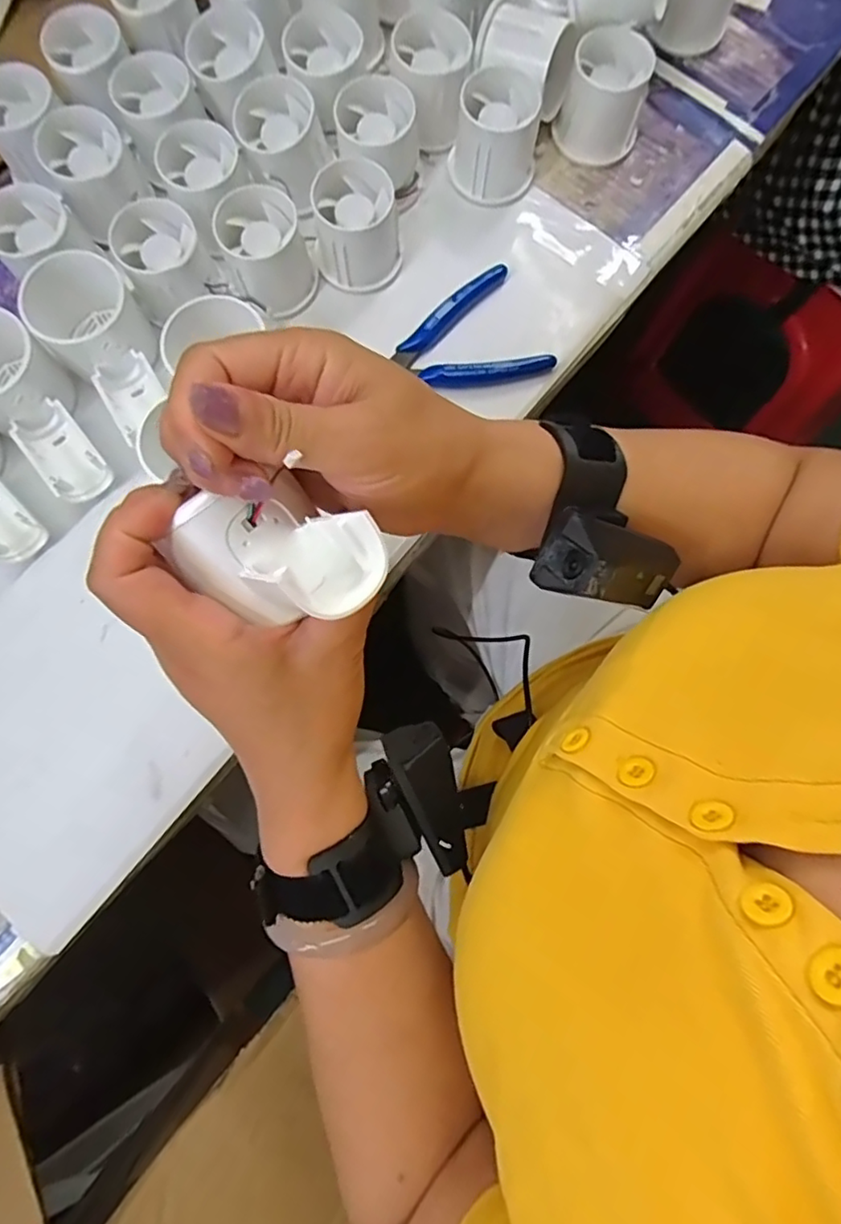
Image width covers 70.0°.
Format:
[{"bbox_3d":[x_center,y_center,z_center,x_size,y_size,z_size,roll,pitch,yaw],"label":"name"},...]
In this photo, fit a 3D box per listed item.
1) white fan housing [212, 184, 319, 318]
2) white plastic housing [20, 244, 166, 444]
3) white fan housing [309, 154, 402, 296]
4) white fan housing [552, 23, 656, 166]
[{"bbox_3d":[-0.096,-0.228,0.380,0.050,0.045,0.057,-24,81,-5],"label":"white fan housing"},{"bbox_3d":[-0.193,-0.167,0.370,0.061,0.053,0.100,-39,82,-7],"label":"white plastic housing"},{"bbox_3d":[-0.042,-0.247,0.384,0.053,0.049,0.051,0,80,0],"label":"white fan housing"},{"bbox_3d":[0.122,-0.343,0.401,0.053,0.050,0.049,16,80,3],"label":"white fan housing"}]

